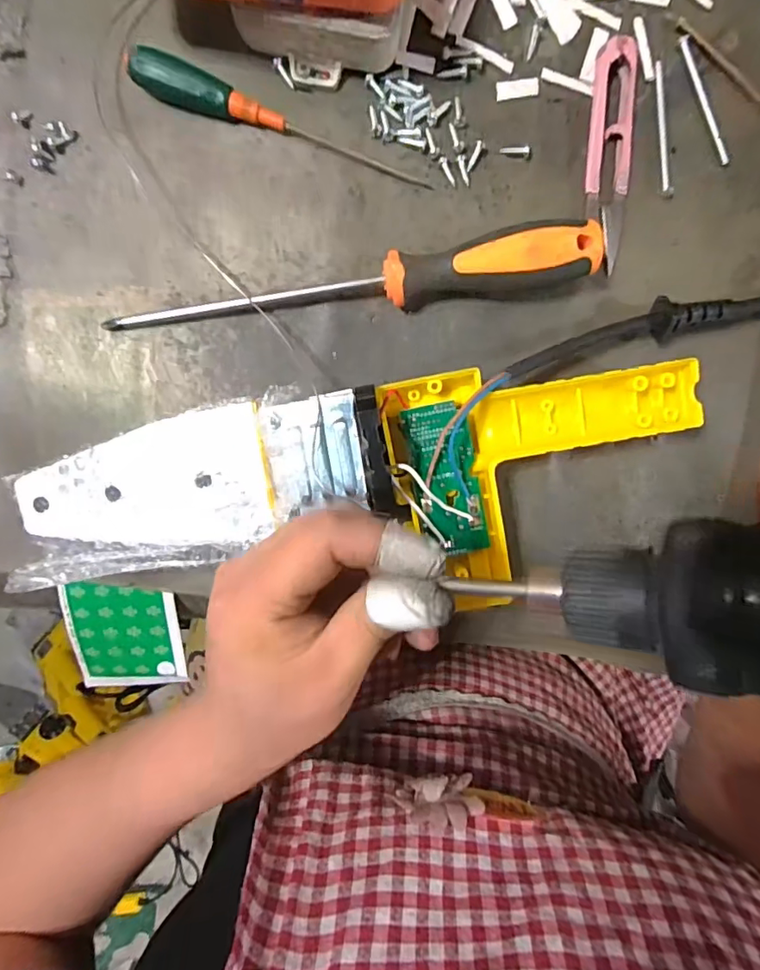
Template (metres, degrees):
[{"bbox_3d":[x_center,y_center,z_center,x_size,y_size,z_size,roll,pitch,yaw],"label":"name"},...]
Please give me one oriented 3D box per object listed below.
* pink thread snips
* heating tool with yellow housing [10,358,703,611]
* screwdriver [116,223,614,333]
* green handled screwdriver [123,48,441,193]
[{"bbox_3d":[0.114,-0.162,0.255,0.023,0.007,0.103,1,98,-2],"label":"pink thread snips"},{"bbox_3d":[-0.009,0.008,0.248,0.325,0.040,0.106,-9,98,-2],"label":"heating tool with yellow housing"},{"bbox_3d":[-0.017,-0.095,0.249,0.240,0.029,0.023,-9,98,-1],"label":"screwdriver"},{"bbox_3d":[-0.047,-0.168,0.246,0.142,0.016,0.017,22,97,-5],"label":"green handled screwdriver"}]

